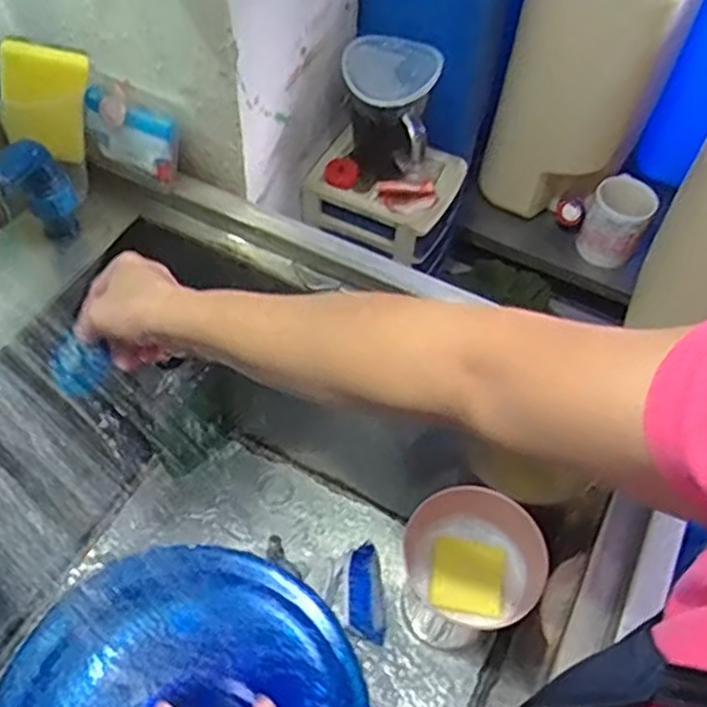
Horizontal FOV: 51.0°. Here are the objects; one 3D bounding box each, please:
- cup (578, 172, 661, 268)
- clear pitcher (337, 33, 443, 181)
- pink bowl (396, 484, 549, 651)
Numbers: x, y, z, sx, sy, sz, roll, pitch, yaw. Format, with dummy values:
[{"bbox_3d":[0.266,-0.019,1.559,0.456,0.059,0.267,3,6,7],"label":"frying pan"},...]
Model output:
[{"bbox_3d":[0.355,-0.178,1.003,0.080,0.104,0.072,26,57,14],"label":"cup"},{"bbox_3d":[0.037,-0.268,0.829,0.104,0.119,0.114,14,55,6],"label":"clear pitcher"},{"bbox_3d":[0.118,0.223,0.792,0.152,0.067,0.143,2,55,-3],"label":"pink bowl"}]

